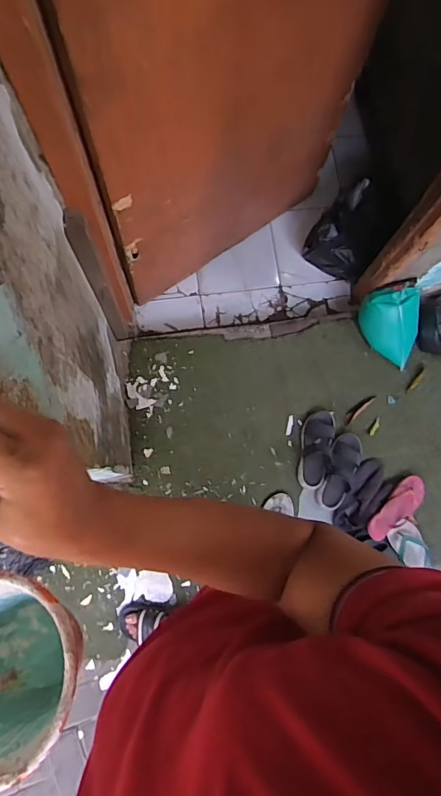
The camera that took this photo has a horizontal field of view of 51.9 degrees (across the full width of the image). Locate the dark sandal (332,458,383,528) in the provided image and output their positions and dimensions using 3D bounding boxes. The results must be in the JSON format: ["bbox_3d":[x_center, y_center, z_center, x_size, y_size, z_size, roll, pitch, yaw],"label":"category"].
[{"bbox_3d":[0.436,0.295,1.424,0.076,0.050,0.233,30,78,3],"label":"dark sandal"}]

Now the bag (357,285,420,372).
[{"bbox_3d":[0.563,-0.227,1.450,0.187,0.146,0.220,-4,79,-4],"label":"bag"}]

